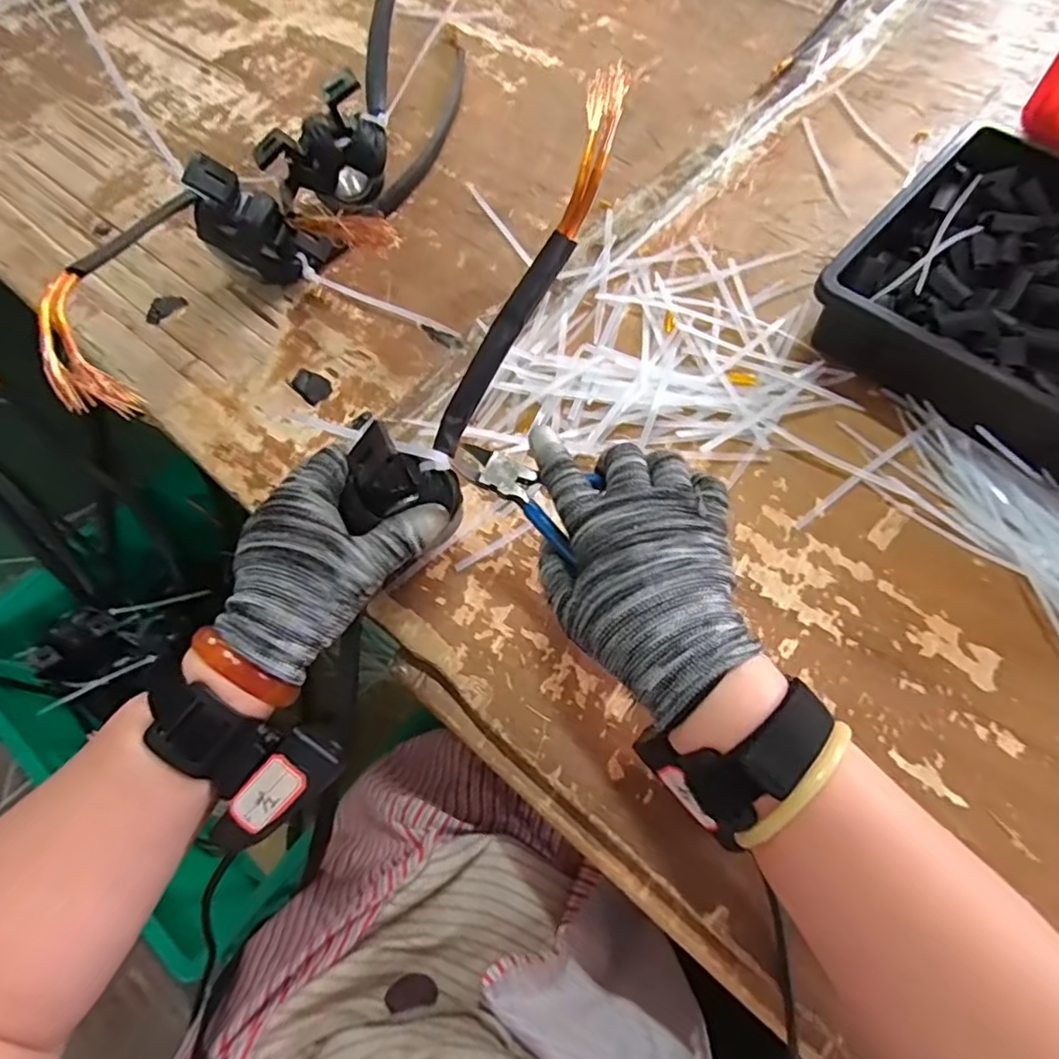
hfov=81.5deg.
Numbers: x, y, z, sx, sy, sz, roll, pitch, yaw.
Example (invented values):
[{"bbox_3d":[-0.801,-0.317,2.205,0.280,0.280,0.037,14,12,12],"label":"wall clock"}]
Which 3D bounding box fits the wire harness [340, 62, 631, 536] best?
[{"bbox_3d":[-0.017,-0.109,0.329,0.044,0.050,0.264,36,102,16],"label":"wire harness"}]

